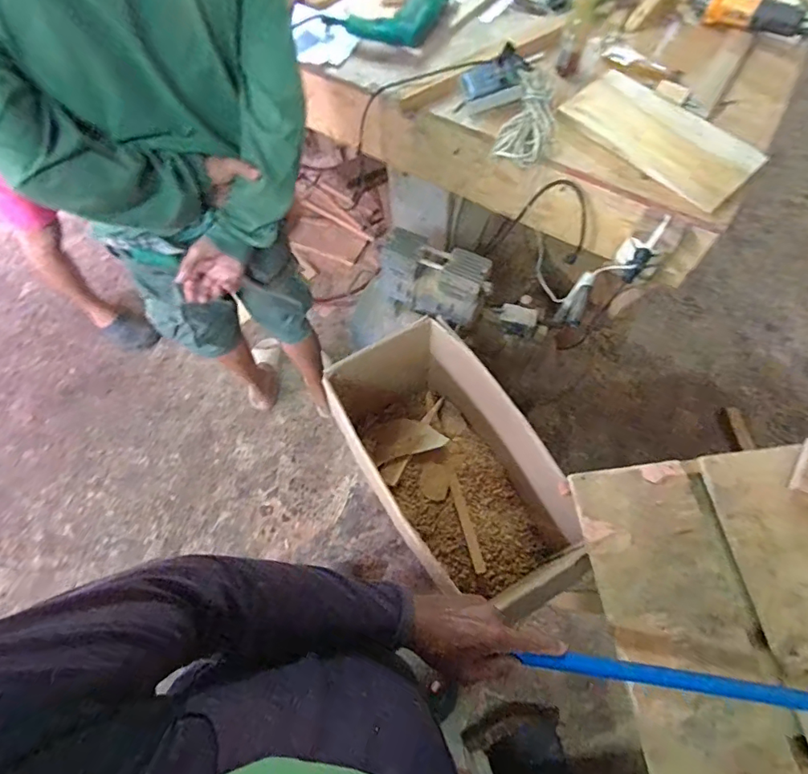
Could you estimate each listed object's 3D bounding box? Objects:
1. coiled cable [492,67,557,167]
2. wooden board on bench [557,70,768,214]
[{"bbox_3d":[0.274,-0.582,1.053,0.110,0.080,0.244,17,65,10],"label":"coiled cable"},{"bbox_3d":[0.555,-0.547,1.042,0.188,0.019,0.399,-38,69,-8],"label":"wooden board on bench"}]

